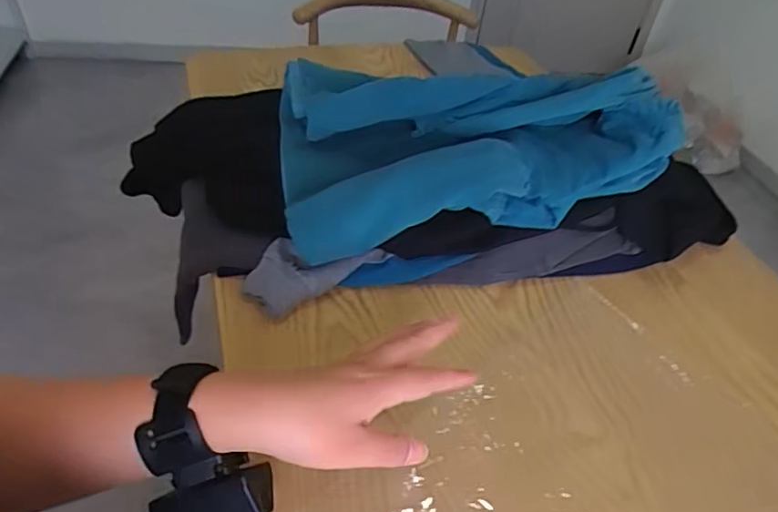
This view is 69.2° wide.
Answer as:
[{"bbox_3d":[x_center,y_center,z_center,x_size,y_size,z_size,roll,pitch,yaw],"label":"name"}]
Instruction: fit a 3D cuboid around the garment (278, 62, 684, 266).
[{"bbox_3d":[0.092,-0.117,0.585,0.400,0.082,0.224,-3,43,-11],"label":"garment"}]

